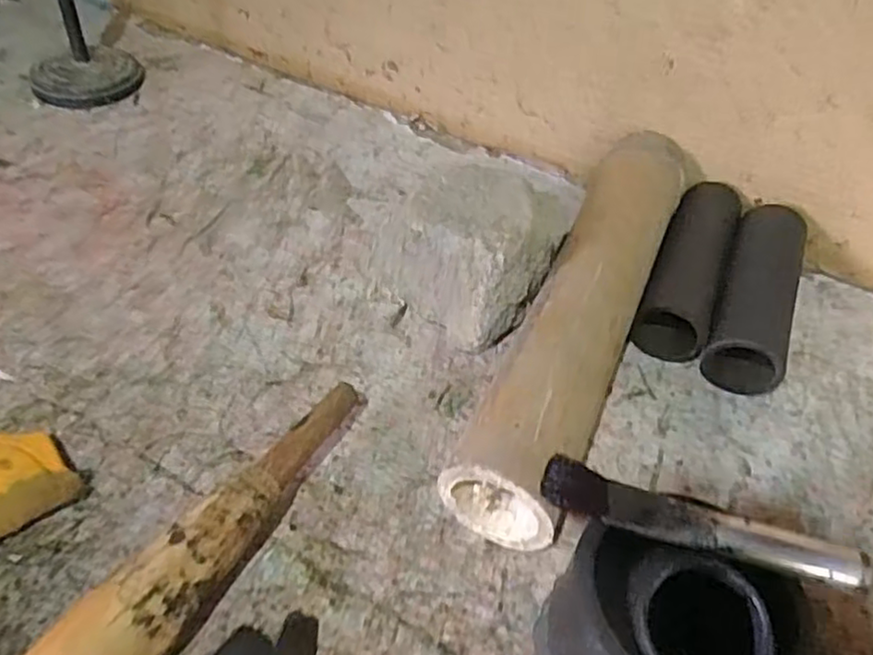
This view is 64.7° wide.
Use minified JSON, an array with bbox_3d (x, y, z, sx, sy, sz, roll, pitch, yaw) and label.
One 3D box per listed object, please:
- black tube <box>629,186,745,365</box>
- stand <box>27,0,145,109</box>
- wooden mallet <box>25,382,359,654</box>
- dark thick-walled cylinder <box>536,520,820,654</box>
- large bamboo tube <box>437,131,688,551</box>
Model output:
[{"bbox_3d":[0.207,-0.050,0.567,0.054,0.064,0.196,21,46,14],"label":"black tube"},{"bbox_3d":[-0.374,-0.339,0.686,0.108,0.206,0.114,-18,49,-24],"label":"stand"},{"bbox_3d":[-0.130,0.124,0.362,0.043,0.052,0.273,26,47,19],"label":"wooden mallet"},{"bbox_3d":[0.100,0.154,0.312,0.102,0.120,0.080,16,45,10],"label":"dark thick-walled cylinder"},{"bbox_3d":[0.112,-0.019,0.508,0.071,0.077,0.381,21,46,14],"label":"large bamboo tube"}]

